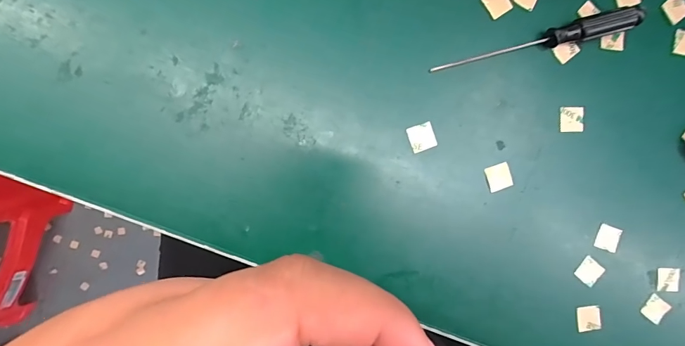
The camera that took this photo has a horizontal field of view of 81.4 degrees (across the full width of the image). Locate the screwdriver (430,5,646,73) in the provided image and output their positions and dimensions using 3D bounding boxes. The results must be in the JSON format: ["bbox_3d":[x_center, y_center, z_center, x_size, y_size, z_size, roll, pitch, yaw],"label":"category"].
[{"bbox_3d":[0.118,-0.079,0.238,0.130,0.014,0.013,-15,94,-6],"label":"screwdriver"}]

